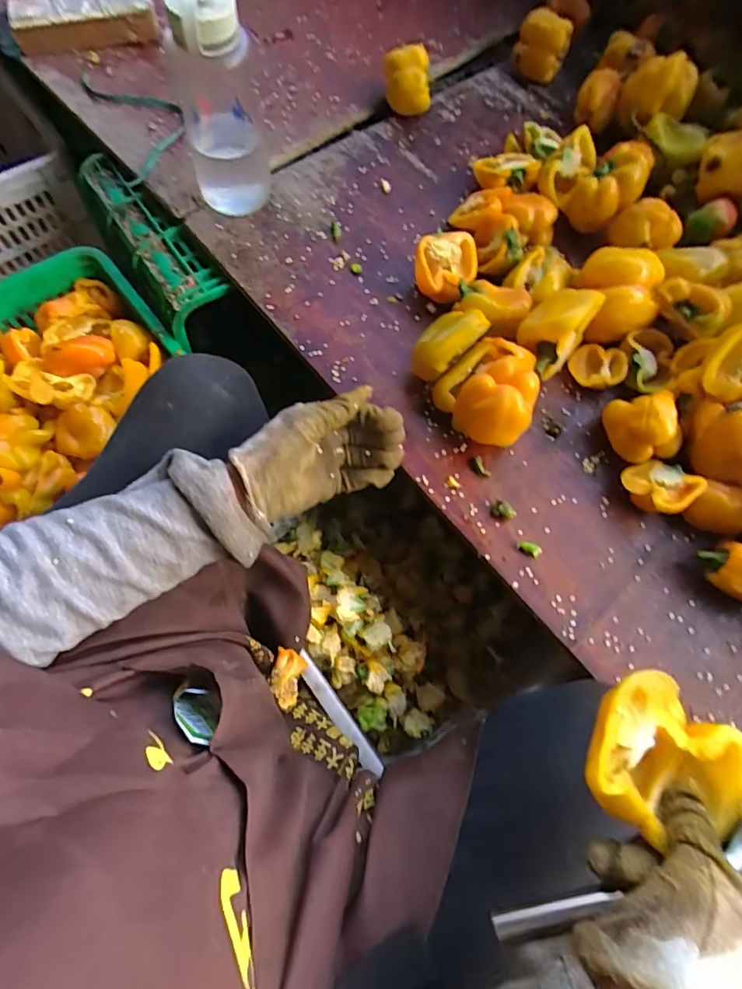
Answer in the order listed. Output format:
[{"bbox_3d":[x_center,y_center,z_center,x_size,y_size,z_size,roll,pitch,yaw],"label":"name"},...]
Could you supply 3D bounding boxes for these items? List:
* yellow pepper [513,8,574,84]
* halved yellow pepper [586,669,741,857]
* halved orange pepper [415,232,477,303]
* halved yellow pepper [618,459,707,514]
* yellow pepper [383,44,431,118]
[{"bbox_3d":[0.275,-0.725,0.771,0.085,0.074,0.061,17,69,4],"label":"yellow pepper"},{"bbox_3d":[0.178,0.164,0.293,0.099,0.036,0.083,36,71,11],"label":"halved yellow pepper"},{"bbox_3d":[0.091,-0.278,0.591,0.076,0.051,0.081,11,68,1],"label":"halved orange pepper"},{"bbox_3d":[0.308,-0.009,0.513,0.056,0.049,0.062,-31,73,-14],"label":"halved yellow pepper"},{"bbox_3d":[0.053,-0.605,0.700,0.073,0.070,0.049,3,68,-2],"label":"yellow pepper"}]

